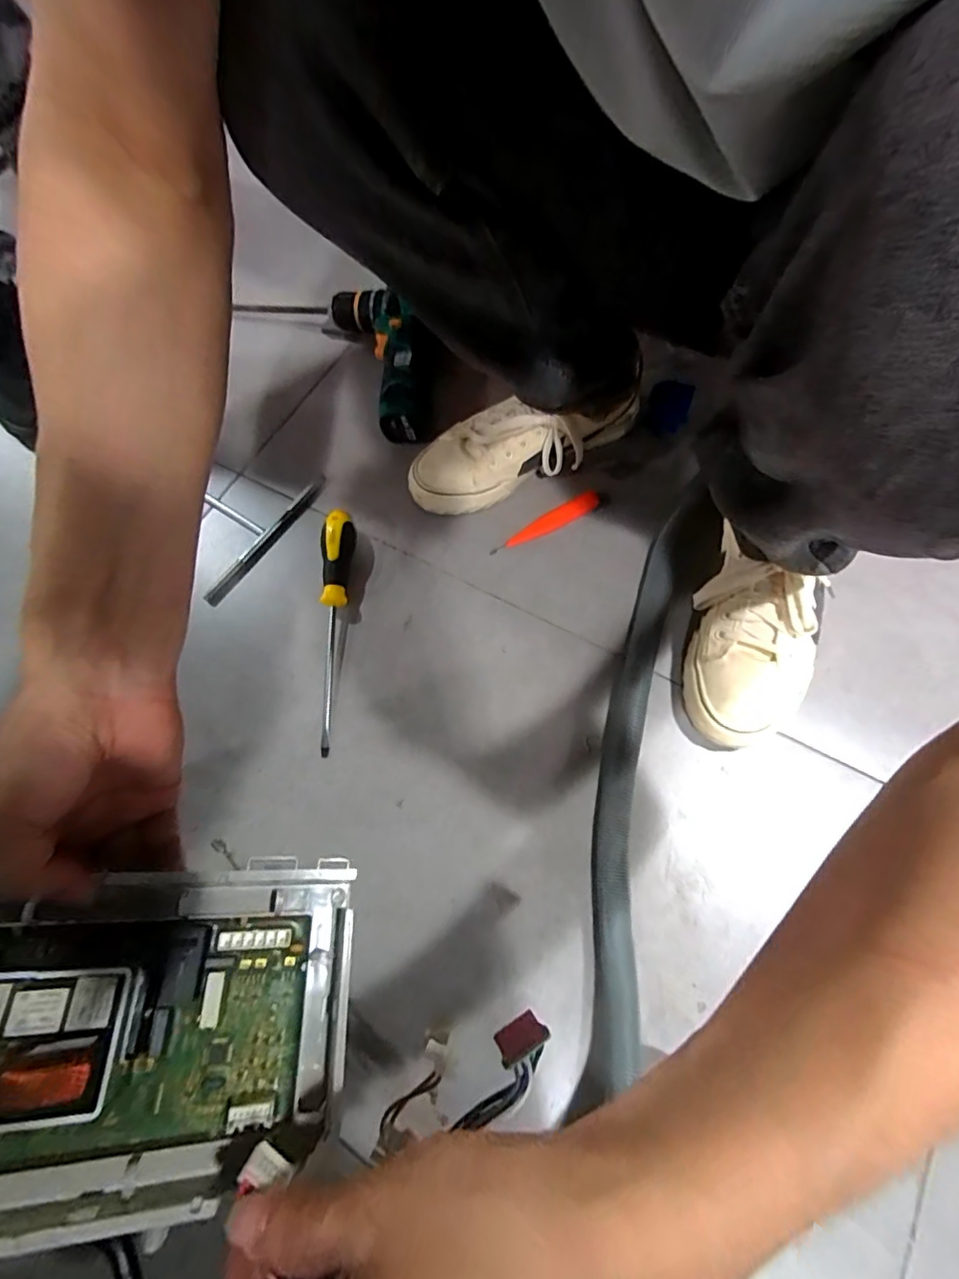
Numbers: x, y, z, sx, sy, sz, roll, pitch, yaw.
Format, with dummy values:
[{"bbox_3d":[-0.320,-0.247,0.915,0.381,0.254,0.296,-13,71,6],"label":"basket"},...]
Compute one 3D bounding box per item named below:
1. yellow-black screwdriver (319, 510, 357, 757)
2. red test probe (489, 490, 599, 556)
[{"bbox_3d":[-0.142,-0.015,0.515,0.028,0.039,0.240,-4,67,1],"label":"yellow-black screwdriver"},{"bbox_3d":[0.070,-0.122,0.560,0.127,0.017,0.020,-30,68,-9],"label":"red test probe"}]

